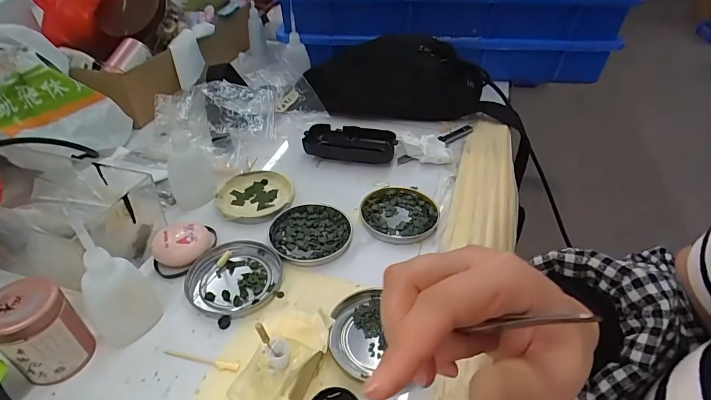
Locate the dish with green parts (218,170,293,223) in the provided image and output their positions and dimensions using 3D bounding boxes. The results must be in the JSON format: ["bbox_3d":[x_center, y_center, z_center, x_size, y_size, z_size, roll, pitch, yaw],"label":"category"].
[{"bbox_3d":[-0.107,-0.004,0.440,0.078,0.015,0.076,0,39,0],"label":"dish with green parts"}]

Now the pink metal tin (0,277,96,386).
[{"bbox_3d":[-0.215,0.091,0.280,0.042,0.064,0.043,0,39,0],"label":"pink metal tin"}]

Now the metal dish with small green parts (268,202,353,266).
[{"bbox_3d":[-0.044,0.032,0.396,0.077,0.011,0.075,0,39,0],"label":"metal dish with small green parts"}]

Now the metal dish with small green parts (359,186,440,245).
[{"bbox_3d":[0.044,0.013,0.420,0.077,0.009,0.078,0,39,0],"label":"metal dish with small green parts"}]

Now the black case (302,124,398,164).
[{"bbox_3d":[-0.006,-0.068,0.503,0.108,0.026,0.047,6,40,7],"label":"black case"}]

